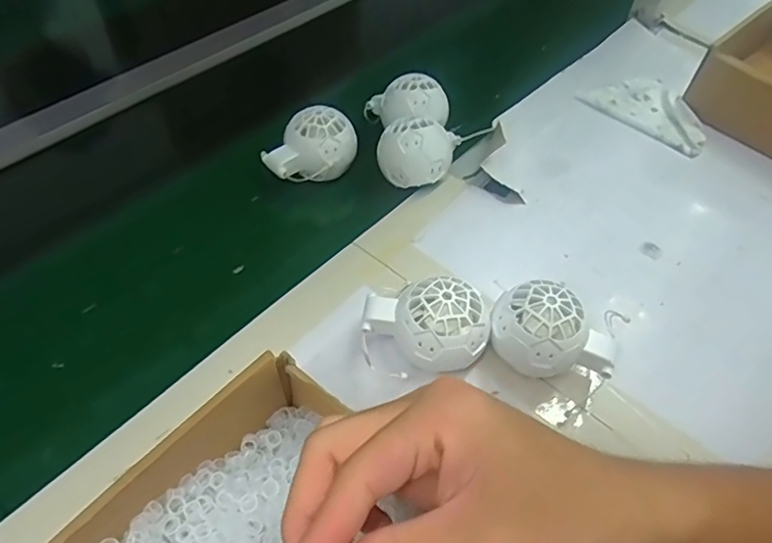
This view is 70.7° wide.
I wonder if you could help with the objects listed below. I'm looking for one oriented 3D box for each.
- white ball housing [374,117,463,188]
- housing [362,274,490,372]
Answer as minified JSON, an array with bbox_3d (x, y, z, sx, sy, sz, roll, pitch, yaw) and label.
[{"bbox_3d":[0.030,-0.113,0.494,0.070,0.058,0.074,9,54,3],"label":"white ball housing"},{"bbox_3d":[0.026,0.036,0.359,0.080,0.053,0.057,4,54,-1],"label":"housing"}]

